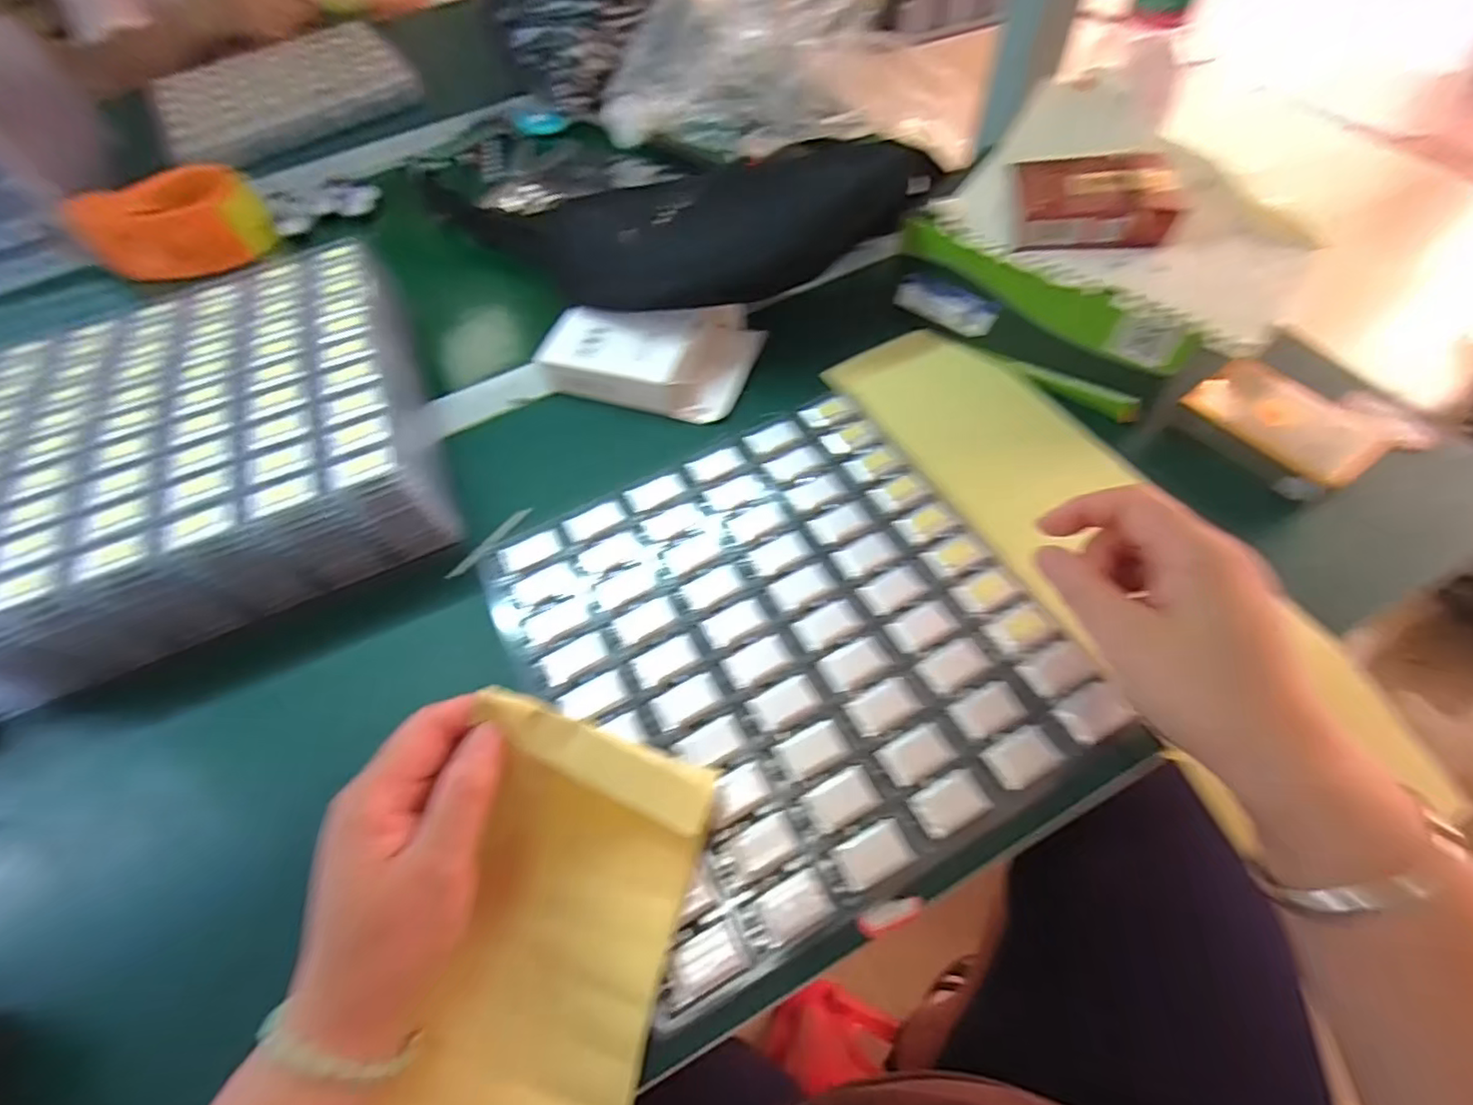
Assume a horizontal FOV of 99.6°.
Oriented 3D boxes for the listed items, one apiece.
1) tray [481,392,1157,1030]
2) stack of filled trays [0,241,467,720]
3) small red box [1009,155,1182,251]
[{"bbox_3d":[0.024,0.043,0.340,0.251,0.013,0.268,-27,59,-12],"label":"tray"},{"bbox_3d":[-0.346,-0.075,0.405,0.255,0.069,0.258,-21,58,-9],"label":"stack of filled trays"},{"bbox_3d":[0.212,-0.211,0.375,0.084,0.029,0.056,3,58,7],"label":"small red box"}]

